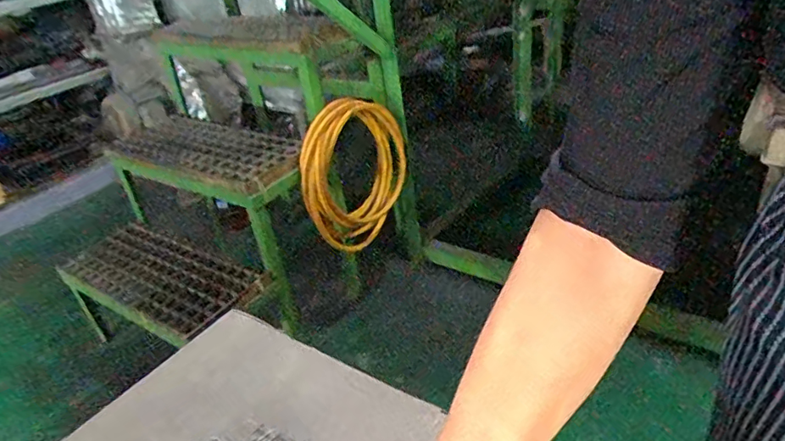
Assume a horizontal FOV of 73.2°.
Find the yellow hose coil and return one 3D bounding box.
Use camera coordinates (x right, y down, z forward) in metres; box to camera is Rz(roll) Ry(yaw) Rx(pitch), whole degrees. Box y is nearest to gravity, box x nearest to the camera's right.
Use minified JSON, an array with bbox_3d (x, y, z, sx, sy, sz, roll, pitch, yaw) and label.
[{"bbox_3d":[-0.088,-0.115,1.373,0.063,0.370,0.357,17,40,36],"label":"yellow hose coil"}]

